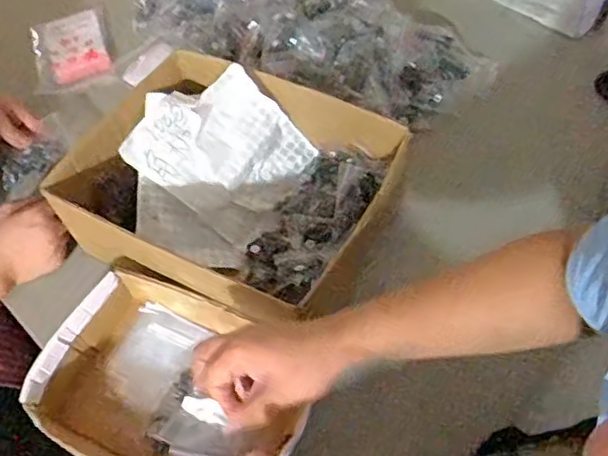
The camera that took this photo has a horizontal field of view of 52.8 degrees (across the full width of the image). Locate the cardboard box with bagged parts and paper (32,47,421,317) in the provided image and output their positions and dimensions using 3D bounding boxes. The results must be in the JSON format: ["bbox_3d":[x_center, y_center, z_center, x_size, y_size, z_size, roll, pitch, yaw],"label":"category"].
[{"bbox_3d":[-0.082,-0.042,0.682,0.328,0.118,0.253,21,61,17],"label":"cardboard box with bagged parts and paper"}]

